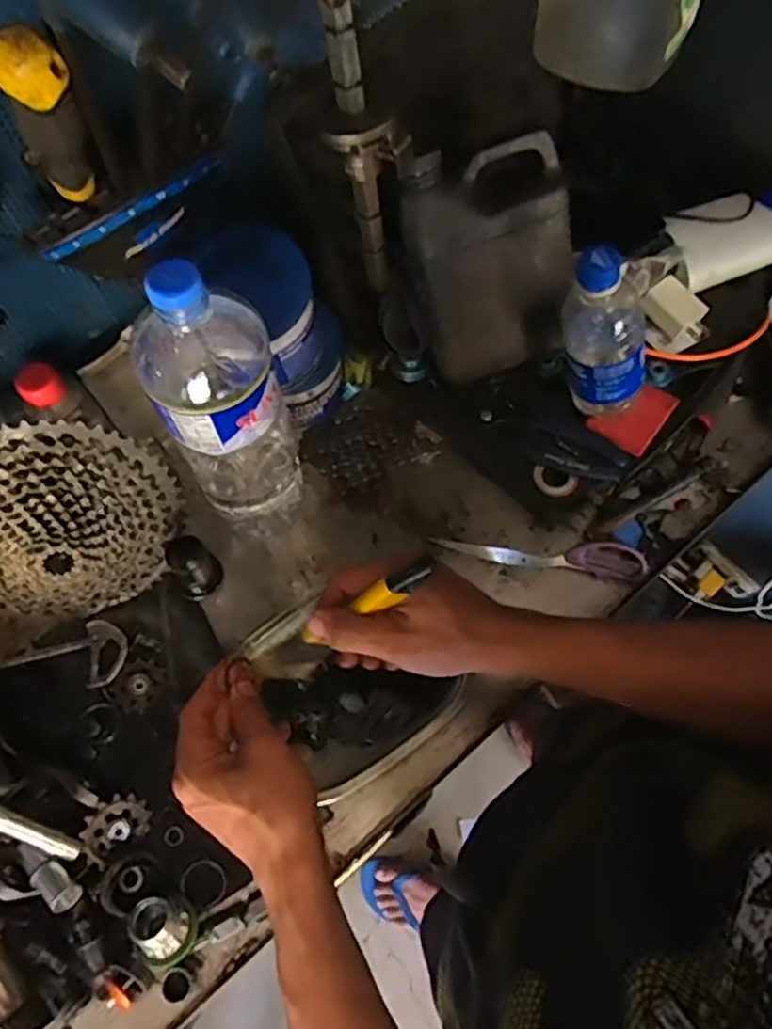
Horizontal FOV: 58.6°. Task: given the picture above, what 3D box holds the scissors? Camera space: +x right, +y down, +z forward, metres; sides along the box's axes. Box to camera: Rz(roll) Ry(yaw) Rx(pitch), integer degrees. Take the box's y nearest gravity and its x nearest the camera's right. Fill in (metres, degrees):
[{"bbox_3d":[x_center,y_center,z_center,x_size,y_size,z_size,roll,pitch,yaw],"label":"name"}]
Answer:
[{"bbox_3d":[0.142,0.034,0.635,0.191,0.010,0.033,7,95,9],"label":"scissors"}]

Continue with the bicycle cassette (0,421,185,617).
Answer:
[{"bbox_3d":[-0.261,0.021,0.541,0.188,0.190,0.045,9,30,-32],"label":"bicycle cassette"}]

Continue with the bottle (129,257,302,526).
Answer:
[{"bbox_3d":[-0.117,-0.072,0.518,0.081,0.308,0.077,-27,72,-10],"label":"bottle"}]

